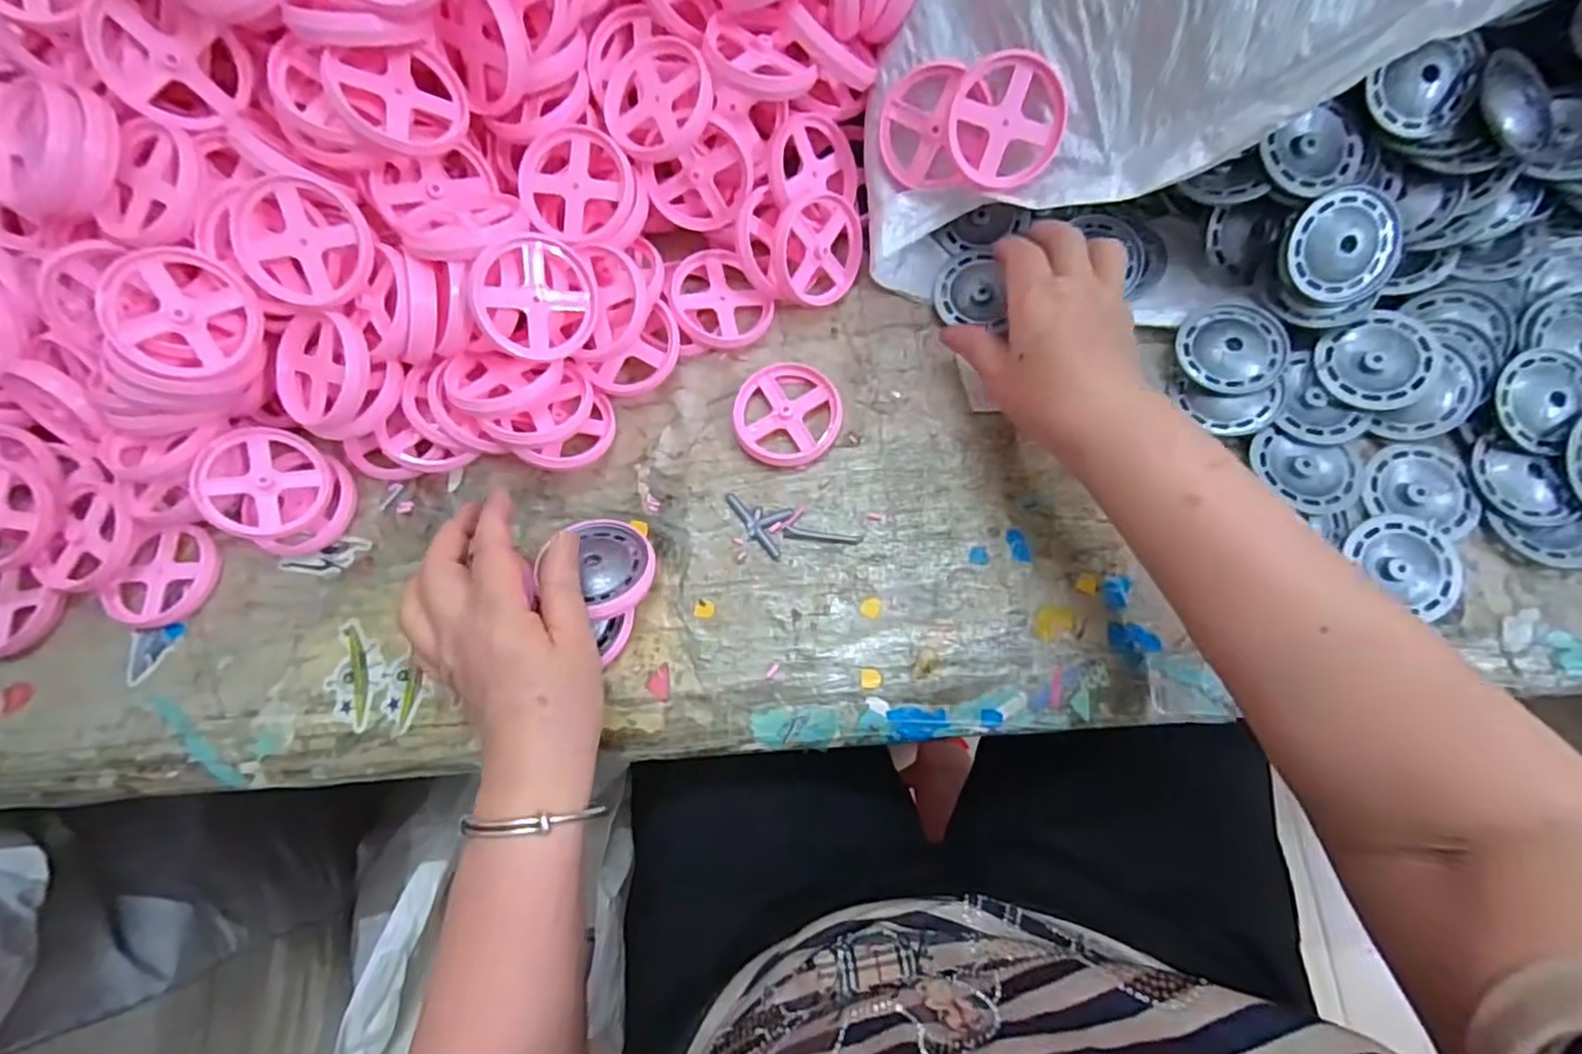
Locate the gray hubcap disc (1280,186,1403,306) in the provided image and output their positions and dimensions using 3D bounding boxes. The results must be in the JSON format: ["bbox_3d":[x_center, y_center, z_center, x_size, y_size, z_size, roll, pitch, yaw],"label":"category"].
[{"bbox_3d":[0.301,-0.152,0.372,0.056,0.009,0.056,-4,109,3],"label":"gray hubcap disc"}]

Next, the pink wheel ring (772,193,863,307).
[{"bbox_3d":[0.017,-0.167,0.414,0.062,0.007,0.061,-17,121,-31],"label":"pink wheel ring"}]

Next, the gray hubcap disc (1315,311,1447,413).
[{"bbox_3d":[0.326,-0.093,0.376,0.056,0.007,0.054,-1,74,3],"label":"gray hubcap disc"}]

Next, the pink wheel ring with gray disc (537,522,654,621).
[{"bbox_3d":[-0.105,0.021,0.379,0.058,0.010,0.054,4,52,-5],"label":"pink wheel ring with gray disc"}]

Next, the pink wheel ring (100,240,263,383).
[{"bbox_3d":[-0.312,-0.109,0.350,0.064,0.014,0.063,-2,95,-20],"label":"pink wheel ring"}]

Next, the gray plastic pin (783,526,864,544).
[{"bbox_3d":[0.018,0.005,0.394,0.045,0.004,0.007,6,74,5],"label":"gray plastic pin"}]

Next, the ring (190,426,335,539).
[{"bbox_3d":[-0.304,-0.026,0.397,0.063,0.017,0.063,-1,85,-26],"label":"ring"}]

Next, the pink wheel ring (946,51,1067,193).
[{"bbox_3d":[0.117,-0.221,0.372,0.060,0.007,0.063,2,120,4],"label":"pink wheel ring"}]

